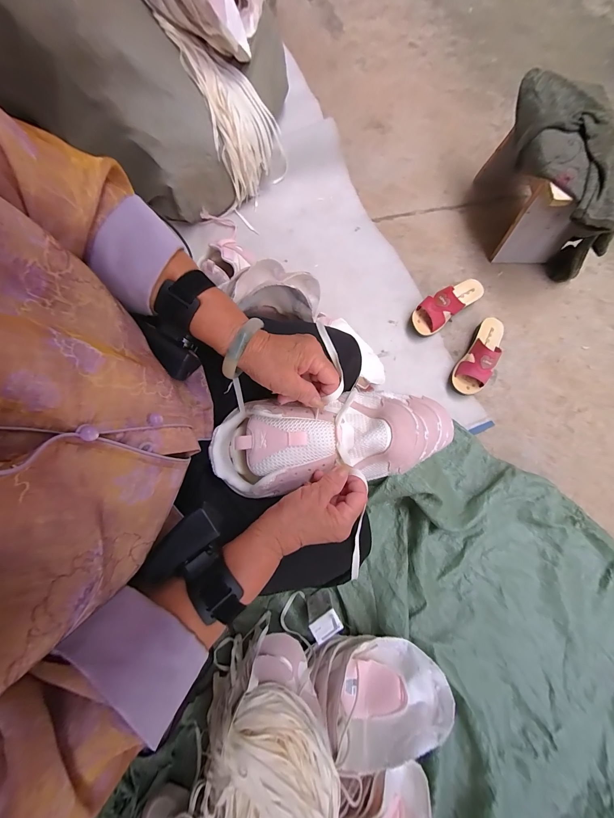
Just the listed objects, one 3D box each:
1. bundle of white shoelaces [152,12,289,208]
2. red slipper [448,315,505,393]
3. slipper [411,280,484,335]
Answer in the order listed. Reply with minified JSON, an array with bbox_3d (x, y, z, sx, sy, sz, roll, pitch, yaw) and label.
[{"bbox_3d":[-0.184,-0.772,0.818,0.200,0.260,0.275,-26,79,-3],"label":"bundle of white shoelaces"},{"bbox_3d":[0.459,-0.145,0.795,0.079,0.085,0.227,27,80,4],"label":"red slipper"},{"bbox_3d":[0.385,-0.290,0.818,0.219,0.080,0.084,-36,81,-7],"label":"slipper"}]

